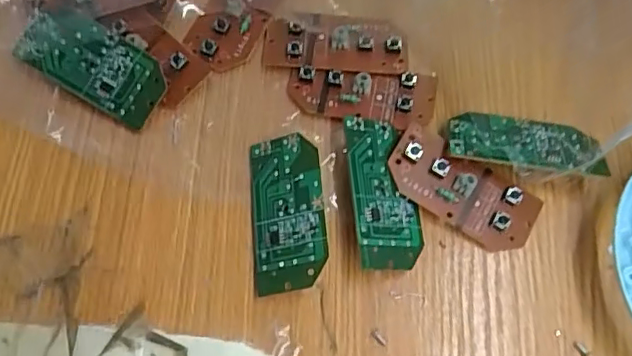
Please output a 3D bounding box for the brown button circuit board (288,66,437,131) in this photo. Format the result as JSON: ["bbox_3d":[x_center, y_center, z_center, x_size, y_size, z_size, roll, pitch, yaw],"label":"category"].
[{"bbox_3d":[0.019,-0.034,0.234,0.060,0.006,0.026,1,68,-1],"label":"brown button circuit board"}]

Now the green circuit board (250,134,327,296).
[{"bbox_3d":[-0.011,0.012,0.211,0.028,0.004,0.059,-14,66,19],"label":"green circuit board"}]

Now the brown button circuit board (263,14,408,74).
[{"bbox_3d":[0.009,-0.059,0.242,0.059,0.005,0.028,3,68,0],"label":"brown button circuit board"}]

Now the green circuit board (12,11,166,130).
[{"bbox_3d":[-0.088,-0.045,0.228,0.057,0.008,0.028,31,89,-2],"label":"green circuit board"}]

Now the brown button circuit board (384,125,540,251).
[{"bbox_3d":[0.057,0.004,0.220,0.060,0.008,0.030,31,71,10],"label":"brown button circuit board"}]

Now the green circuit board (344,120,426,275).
[{"bbox_3d":[0.025,0.005,0.215,0.028,0.004,0.059,3,67,-27],"label":"green circuit board"}]

